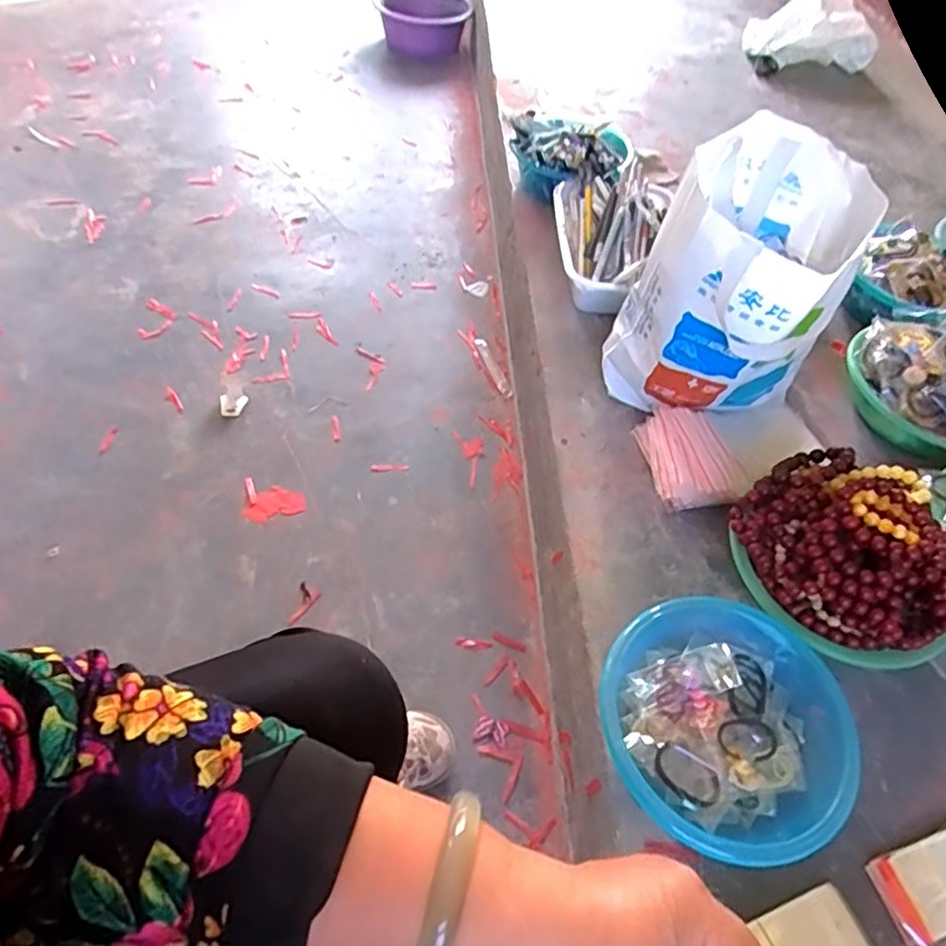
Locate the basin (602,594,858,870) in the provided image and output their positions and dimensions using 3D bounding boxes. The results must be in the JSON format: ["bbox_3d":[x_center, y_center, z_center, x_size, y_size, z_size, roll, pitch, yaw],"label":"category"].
[{"bbox_3d":[0.235,0.232,0.613,0.214,0.078,0.220,2,55,-3],"label":"basin"}]

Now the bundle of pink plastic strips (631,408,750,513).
[{"bbox_3d":[0.266,-0.020,0.797,0.094,0.069,0.147,-4,55,-7],"label":"bundle of pink plastic strips"}]

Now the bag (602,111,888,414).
[{"bbox_3d":[0.309,-0.217,0.781,0.204,0.292,0.232,39,59,20],"label":"bag"}]

